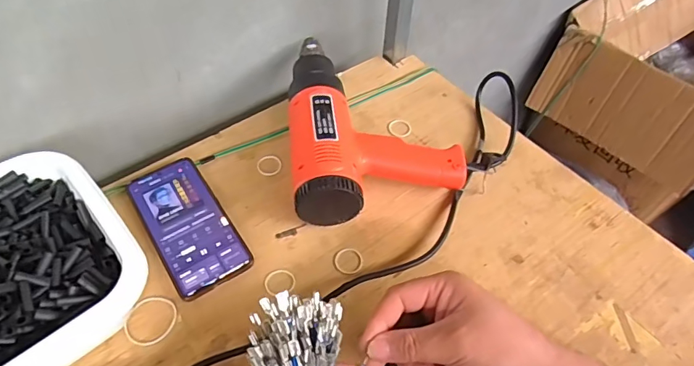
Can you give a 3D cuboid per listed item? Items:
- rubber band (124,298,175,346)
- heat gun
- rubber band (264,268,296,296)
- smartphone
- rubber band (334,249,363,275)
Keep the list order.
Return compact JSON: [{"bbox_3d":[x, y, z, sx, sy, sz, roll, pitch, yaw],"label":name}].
[{"bbox_3d":[-0.182,0.126,0.434,0.044,0.005,0.046,2,56,-2],"label":"rubber band"},{"bbox_3d":[0.023,-0.081,0.560,0.187,0.072,0.275,-5,52,-5],"label":"heat gun"},{"bbox_3d":[-0.066,0.097,0.463,0.029,0.004,0.025,-11,56,-8],"label":"rubber band"},{"bbox_3d":[-0.168,0.042,0.495,0.076,0.015,0.160,-27,57,-21],"label":"smartphone"},{"bbox_3d":[0.002,0.079,0.476,0.028,0.004,0.029,1,52,-1],"label":"rubber band"}]

